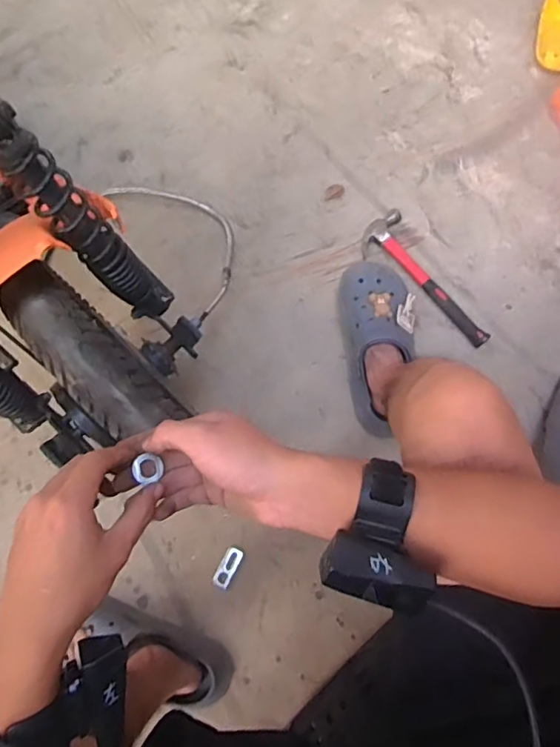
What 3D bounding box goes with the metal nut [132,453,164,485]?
[{"bbox_3d":[-0.106,0.074,0.426,0.020,0.004,0.020,-9,93,-27],"label":"metal nut"}]

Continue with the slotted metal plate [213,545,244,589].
[{"bbox_3d":[-0.076,0.287,0.812,0.025,0.008,0.061,27,79,7],"label":"slotted metal plate"}]

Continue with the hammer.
[{"bbox_3d":[0.243,-0.152,0.915,0.087,0.022,0.273,-37,79,-7],"label":"hammer"}]

